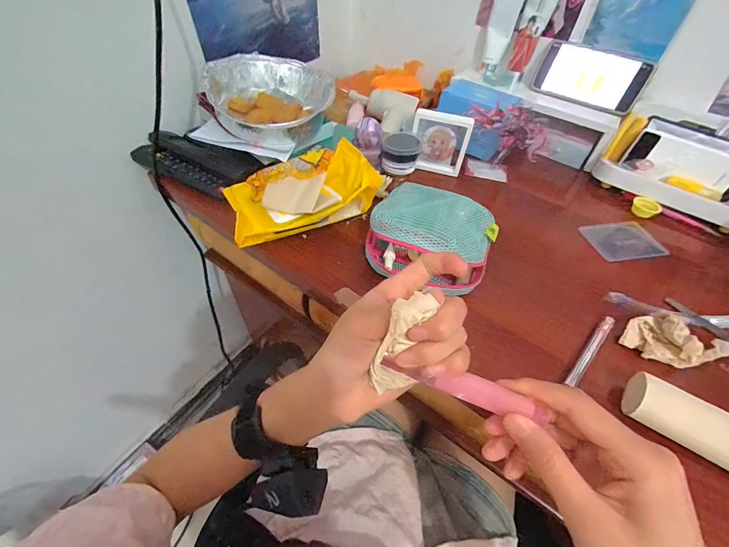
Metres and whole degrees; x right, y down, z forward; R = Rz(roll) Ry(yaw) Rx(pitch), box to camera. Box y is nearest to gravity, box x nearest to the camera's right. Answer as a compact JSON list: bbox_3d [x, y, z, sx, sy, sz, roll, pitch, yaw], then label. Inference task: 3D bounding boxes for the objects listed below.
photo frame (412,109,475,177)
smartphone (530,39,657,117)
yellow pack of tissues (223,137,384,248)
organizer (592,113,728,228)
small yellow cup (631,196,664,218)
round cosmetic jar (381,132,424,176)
[{"bbox_3d":[0.119,-0.207,0.530,0.088,0.089,0.024,12,34,2],"label":"photo frame"},{"bbox_3d":[0.383,-0.333,0.560,0.166,0.083,0.016,28,33,17],"label":"smartphone"},{"bbox_3d":[-0.081,-0.115,0.455,0.203,0.052,0.120,-17,53,-18],"label":"yellow pack of tissues"},{"bbox_3d":[0.517,-0.167,0.526,0.229,0.073,0.129,38,57,24],"label":"organizer"},{"bbox_3d":[0.441,-0.105,0.517,0.044,0.015,0.038,-33,60,-27],"label":"small yellow cup"},{"bbox_3d":[0.057,-0.189,0.522,0.056,0.039,0.065,16,51,9],"label":"round cosmetic jar"}]

